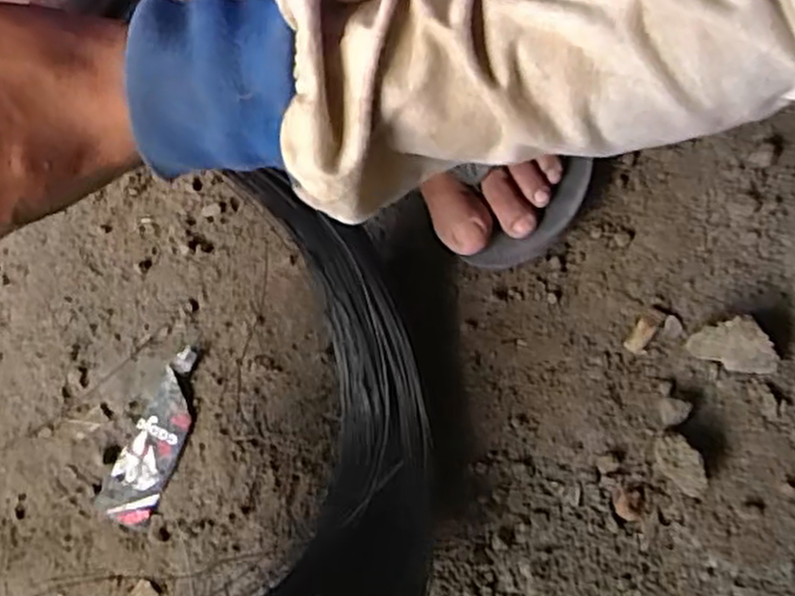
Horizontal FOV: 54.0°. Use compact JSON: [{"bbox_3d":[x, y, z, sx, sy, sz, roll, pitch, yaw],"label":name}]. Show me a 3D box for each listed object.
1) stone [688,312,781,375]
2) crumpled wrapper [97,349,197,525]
[{"bbox_3d":[0.193,0.027,0.443,0.047,0.031,0.025,24,77,8],"label":"stone"},{"bbox_3d":[-0.142,0.082,0.463,0.032,0.011,0.104,23,77,8],"label":"crumpled wrapper"}]

